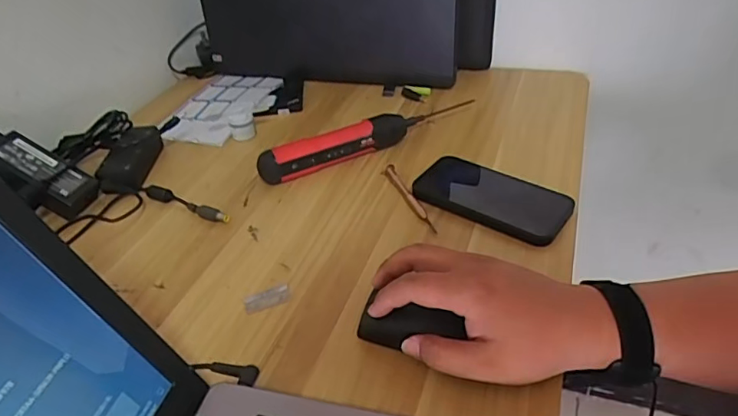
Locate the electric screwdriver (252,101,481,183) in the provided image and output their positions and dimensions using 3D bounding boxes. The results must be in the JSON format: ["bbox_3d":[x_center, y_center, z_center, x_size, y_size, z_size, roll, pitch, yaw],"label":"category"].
[{"bbox_3d":[0.000,-0.082,0.606,0.258,0.037,0.030,-20,39,-16],"label":"electric screwdriver"}]

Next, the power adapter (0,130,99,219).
[{"bbox_3d":[-0.351,-0.037,0.554,0.115,0.026,0.055,35,44,-4],"label":"power adapter"}]

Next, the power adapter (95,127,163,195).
[{"bbox_3d":[-0.280,-0.056,0.621,0.049,0.031,0.111,-5,37,2],"label":"power adapter"}]

